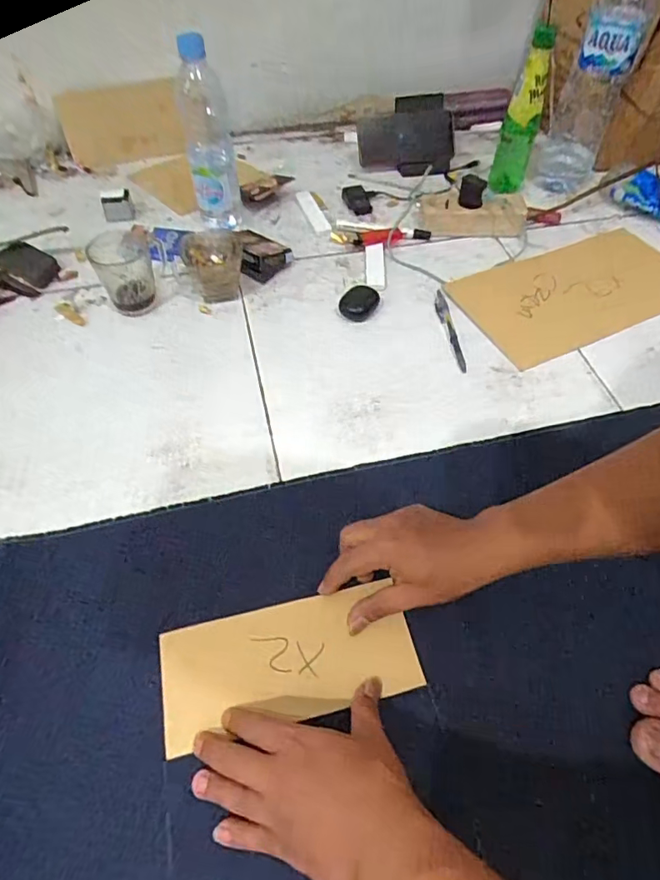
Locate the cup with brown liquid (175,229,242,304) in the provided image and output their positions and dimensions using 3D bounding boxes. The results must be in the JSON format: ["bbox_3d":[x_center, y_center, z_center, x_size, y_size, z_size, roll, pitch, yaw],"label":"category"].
[{"bbox_3d":[-0.161,-0.230,0.682,0.089,0.069,0.076,-9,54,-7],"label":"cup with brown liquid"}]

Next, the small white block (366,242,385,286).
[{"bbox_3d":[0.065,-0.251,0.730,0.026,0.006,0.094,2,54,1],"label":"small white block"}]

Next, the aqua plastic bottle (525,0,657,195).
[{"bbox_3d":[0.389,-0.528,0.762,0.101,0.291,0.072,20,56,13],"label":"aqua plastic bottle"}]

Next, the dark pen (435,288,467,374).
[{"bbox_3d":[0.154,-0.144,0.655,0.015,0.010,0.142,-3,54,-3],"label":"dark pen"}]

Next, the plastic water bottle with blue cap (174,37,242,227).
[{"bbox_3d":[-0.170,-0.421,0.722,0.066,0.227,0.069,-9,54,-7],"label":"plastic water bottle with blue cap"}]

